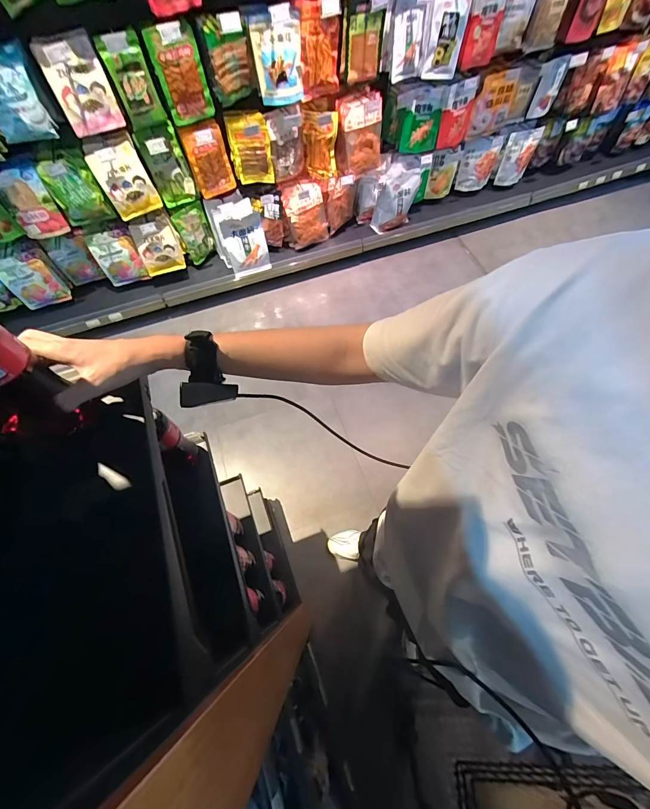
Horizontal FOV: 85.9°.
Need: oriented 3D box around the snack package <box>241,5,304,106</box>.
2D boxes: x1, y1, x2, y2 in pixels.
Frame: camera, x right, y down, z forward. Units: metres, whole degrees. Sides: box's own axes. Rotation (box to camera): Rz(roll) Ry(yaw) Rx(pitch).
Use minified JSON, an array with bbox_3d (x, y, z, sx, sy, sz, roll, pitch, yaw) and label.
[{"bbox_3d":[-0.191,-1.378,1.391,0.194,0.281,0.057,-9,64,-3],"label":"snack package"}]

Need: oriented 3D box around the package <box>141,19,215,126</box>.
[{"bbox_3d":[-0.548,-1.250,1.331,0.175,0.297,0.085,-14,64,-5],"label":"package"}]

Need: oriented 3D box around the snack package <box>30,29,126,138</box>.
[{"bbox_3d":[-0.875,-1.139,1.258,0.197,0.274,0.077,-28,66,-11],"label":"snack package"}]

